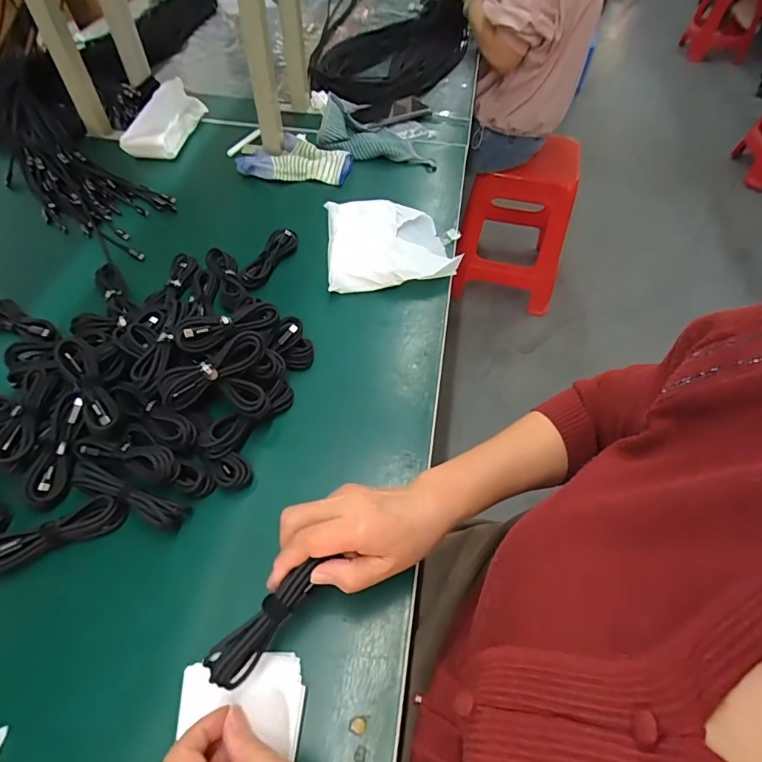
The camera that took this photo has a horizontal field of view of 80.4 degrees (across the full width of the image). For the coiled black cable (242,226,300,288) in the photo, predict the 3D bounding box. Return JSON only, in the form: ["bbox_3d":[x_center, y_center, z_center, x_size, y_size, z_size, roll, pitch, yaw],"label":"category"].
[{"bbox_3d":[-0.147,-0.168,0.608,0.033,0.015,0.115,23,58,15],"label":"coiled black cable"}]

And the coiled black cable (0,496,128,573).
[{"bbox_3d":[-0.283,0.131,0.390,0.109,0.018,0.031,-24,58,-16],"label":"coiled black cable"}]

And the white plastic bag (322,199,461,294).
[{"bbox_3d":[0.015,-0.203,0.636,0.183,0.023,0.183,-7,55,-5],"label":"white plastic bag"}]

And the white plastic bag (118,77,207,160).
[{"bbox_3d":[-0.383,-0.456,0.787,0.090,0.066,0.172,5,55,3],"label":"white plastic bag"}]

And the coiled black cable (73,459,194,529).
[{"bbox_3d":[-0.230,0.101,0.406,0.113,0.021,0.025,18,57,12],"label":"coiled black cable"}]

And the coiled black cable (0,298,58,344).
[{"bbox_3d":[-0.421,-0.067,0.532,0.121,0.026,0.037,21,57,14],"label":"coiled black cable"}]

